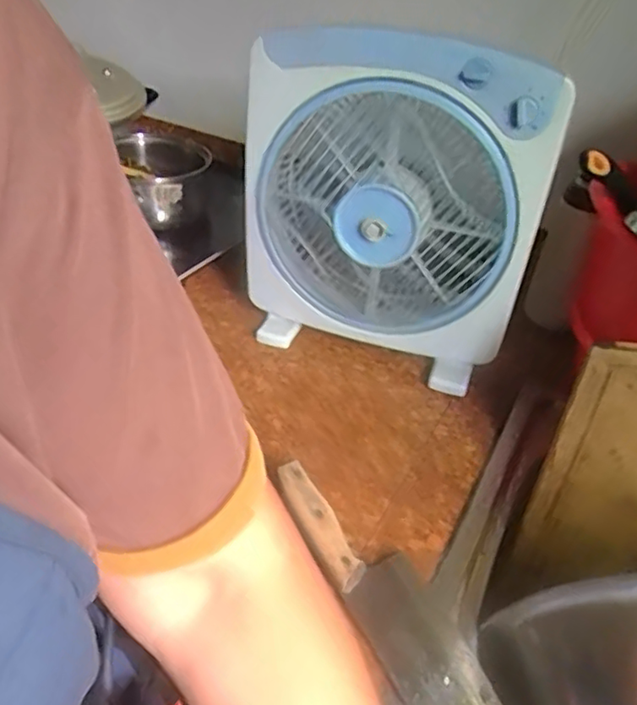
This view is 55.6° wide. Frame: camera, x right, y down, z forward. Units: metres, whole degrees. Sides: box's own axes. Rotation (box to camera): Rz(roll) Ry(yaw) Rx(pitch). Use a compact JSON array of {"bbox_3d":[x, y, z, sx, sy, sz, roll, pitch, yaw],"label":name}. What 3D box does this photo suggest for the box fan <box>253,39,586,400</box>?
[{"bbox_3d":[0.071,-0.143,0.653,0.302,0.349,0.097,16,39,14],"label":"box fan"}]

